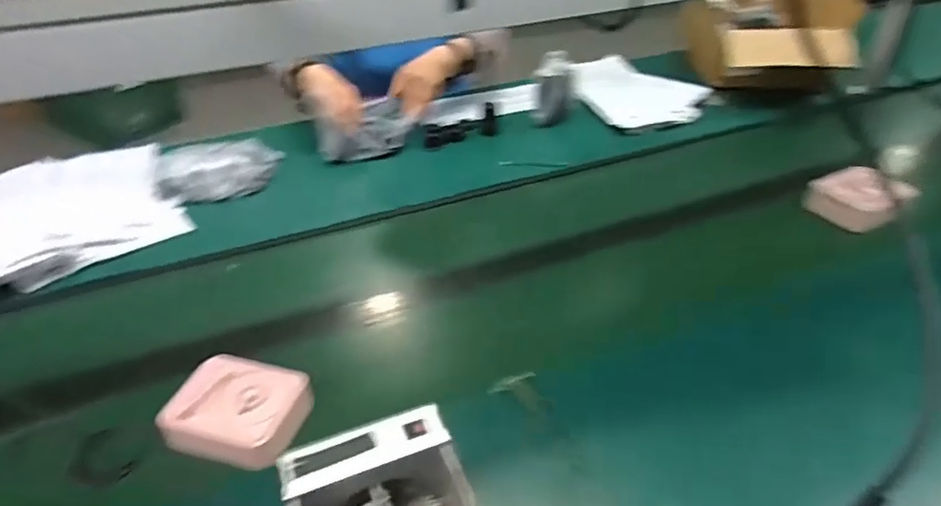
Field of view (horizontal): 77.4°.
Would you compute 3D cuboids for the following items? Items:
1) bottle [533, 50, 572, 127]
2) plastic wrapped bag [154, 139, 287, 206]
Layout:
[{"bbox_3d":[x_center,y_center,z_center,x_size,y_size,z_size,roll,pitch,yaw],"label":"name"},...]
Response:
[{"bbox_3d":[0.171,-0.336,1.187,0.082,0.141,0.071,5,38,9],"label":"bottle"},{"bbox_3d":[-0.444,-0.148,1.042,0.210,0.052,0.148,-8,41,-9],"label":"plastic wrapped bag"}]

